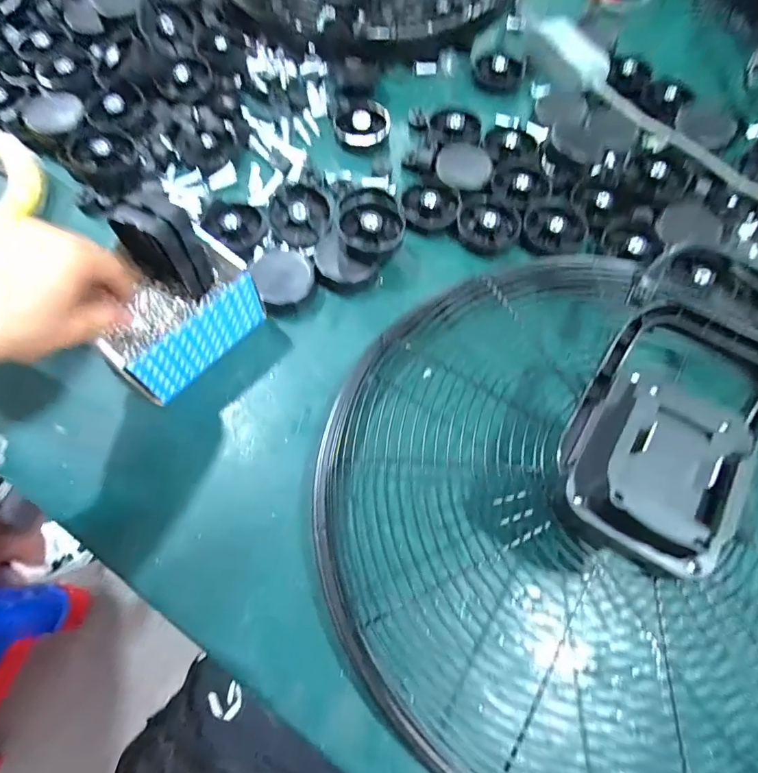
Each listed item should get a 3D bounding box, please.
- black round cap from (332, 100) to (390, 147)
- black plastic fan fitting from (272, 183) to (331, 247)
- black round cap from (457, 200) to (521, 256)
[{"bbox_3d":[-0.022,-0.330,0.556,0.068,0.013,0.069,-6,66,-4],"label":"black round cap"},{"bbox_3d":[-0.084,-0.185,0.479,0.059,0.017,0.070,-9,66,-5],"label":"black plastic fan fitting"},{"bbox_3d":[0.121,-0.179,0.496,0.066,0.028,0.069,0,66,-1],"label":"black round cap"}]

